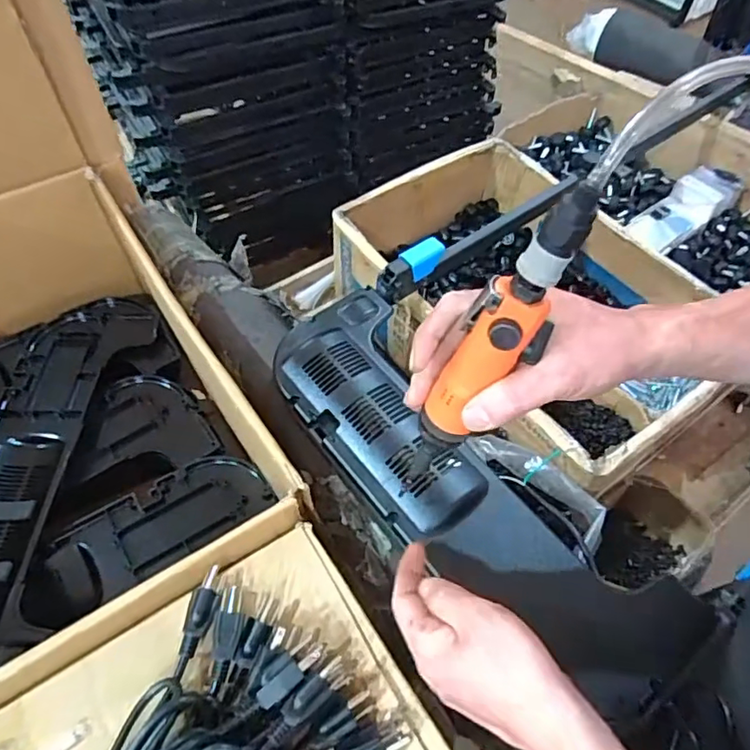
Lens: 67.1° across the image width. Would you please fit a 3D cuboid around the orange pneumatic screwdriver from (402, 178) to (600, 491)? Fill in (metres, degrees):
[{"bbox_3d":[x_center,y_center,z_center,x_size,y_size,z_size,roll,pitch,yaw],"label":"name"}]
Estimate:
[{"bbox_3d":[0.072,-0.011,0.366,0.034,0.241,0.036,-18,56,-39],"label":"orange pneumatic screwdriver"}]

